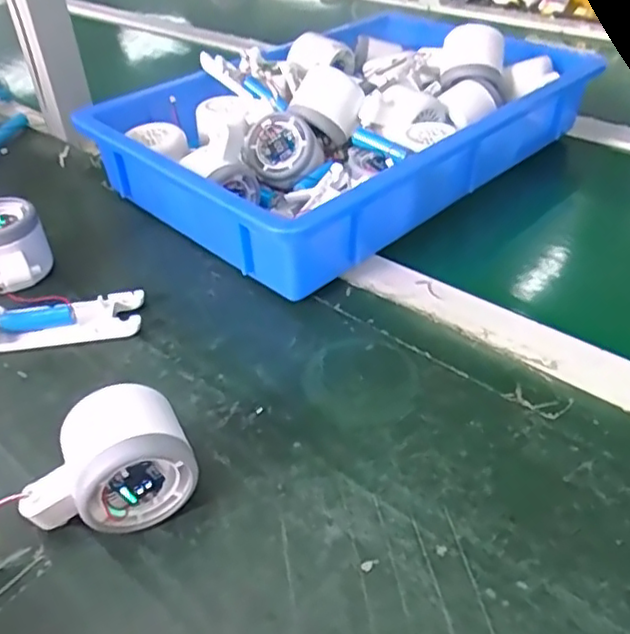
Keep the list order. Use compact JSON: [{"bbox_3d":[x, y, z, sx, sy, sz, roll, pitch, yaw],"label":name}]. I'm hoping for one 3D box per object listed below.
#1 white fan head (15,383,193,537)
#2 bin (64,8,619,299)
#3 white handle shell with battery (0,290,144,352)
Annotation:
[{"bbox_3d":[-0.106,0.074,0.318,0.083,0.064,0.053,-17,42,-15],"label":"white fan head"},{"bbox_3d":[0.029,-0.178,0.588,0.396,0.090,0.277,-34,49,-30],"label":"bin"},{"bbox_3d":[-0.178,0.003,0.451,0.104,0.017,0.036,-8,41,-5],"label":"white handle shell with battery"}]

